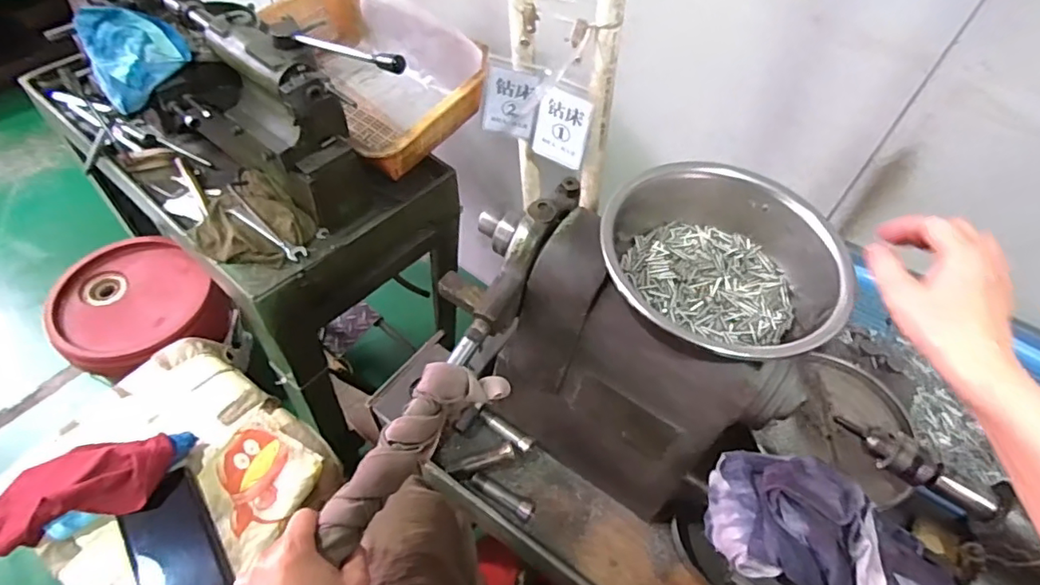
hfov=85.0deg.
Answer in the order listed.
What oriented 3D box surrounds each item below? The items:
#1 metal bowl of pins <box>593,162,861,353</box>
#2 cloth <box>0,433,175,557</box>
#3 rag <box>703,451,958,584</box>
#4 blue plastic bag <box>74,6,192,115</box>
[{"bbox_3d":[0.154,-0.019,0.434,0.190,0.056,0.165,-4,54,-7],"label":"metal bowl of pins"},{"bbox_3d":[-0.448,0.202,0.583,0.175,0.047,0.087,-20,57,-18],"label":"cloth"},{"bbox_3d":[0.221,0.185,0.412,0.171,0.060,0.095,36,59,21],"label":"rag"},{"bbox_3d":[-0.490,-0.308,0.728,0.111,0.066,0.129,-21,58,-19],"label":"blue plastic bag"}]

